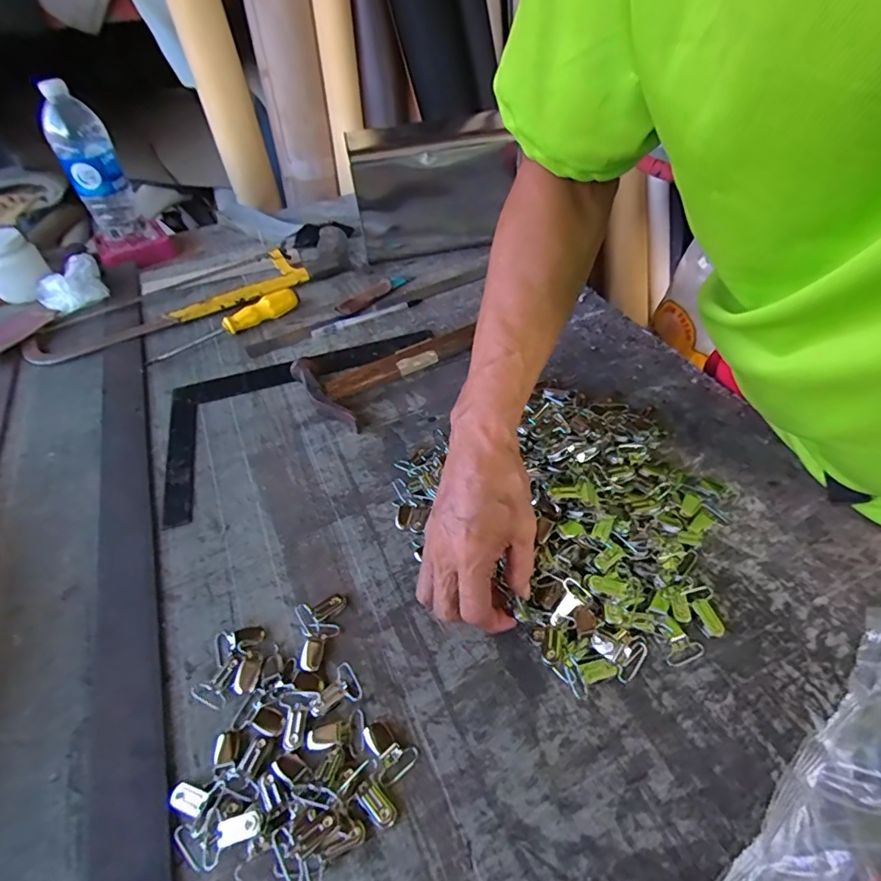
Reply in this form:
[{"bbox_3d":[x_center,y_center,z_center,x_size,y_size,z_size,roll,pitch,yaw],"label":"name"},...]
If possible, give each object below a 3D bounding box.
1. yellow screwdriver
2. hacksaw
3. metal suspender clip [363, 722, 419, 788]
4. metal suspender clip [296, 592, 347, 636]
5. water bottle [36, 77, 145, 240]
[{"bbox_3d":[-0.275,-0.149,0.653,0.197,0.026,0.032,-32,50,-23],"label":"yellow screwdriver"},{"bbox_3d":[-0.373,-0.193,0.709,0.358,0.019,0.125,-25,48,-18],"label":"hacksaw"},{"bbox_3d":[-0.034,0.190,0.319,0.026,0.009,0.036,-34,52,-25],"label":"metal suspender clip"},{"bbox_3d":[-0.089,0.126,0.385,0.037,0.010,0.028,-26,48,-19],"label":"metal suspender clip"},{"bbox_3d":[-0.513,-0.397,0.772,0.075,0.225,0.054,-32,51,-25],"label":"water bottle"}]

